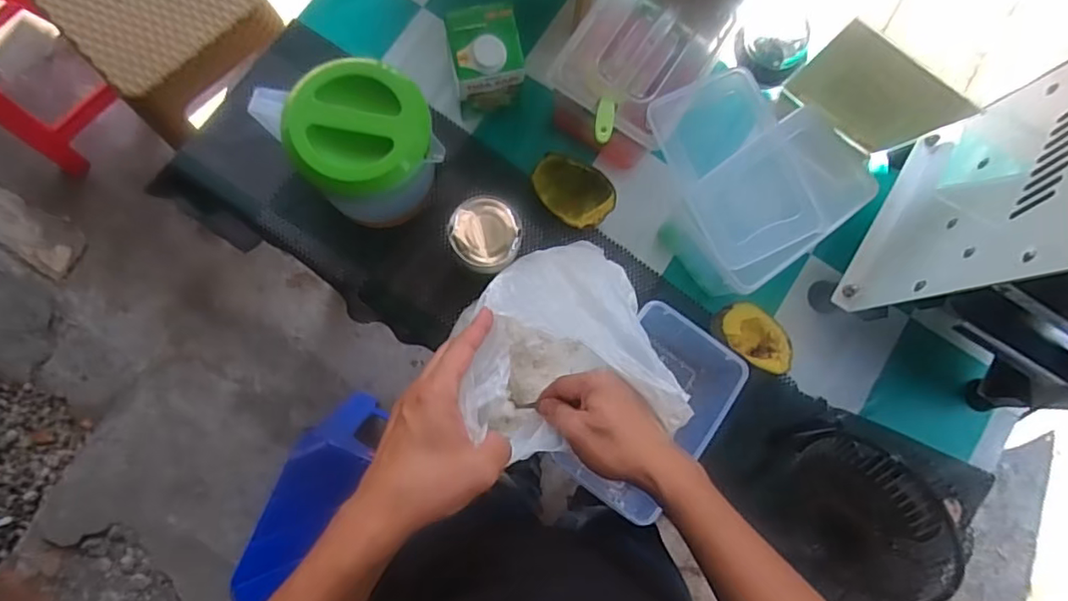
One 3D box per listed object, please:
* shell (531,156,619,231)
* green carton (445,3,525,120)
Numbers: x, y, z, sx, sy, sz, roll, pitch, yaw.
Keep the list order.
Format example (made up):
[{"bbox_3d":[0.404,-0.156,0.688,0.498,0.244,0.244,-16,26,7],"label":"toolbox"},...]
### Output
[{"bbox_3d":[0.044,-0.124,0.683,0.095,0.049,0.067,21,83,-1],"label":"shell"},{"bbox_3d":[-0.056,-0.267,0.663,0.075,0.114,0.075,-11,85,-4],"label":"green carton"}]

